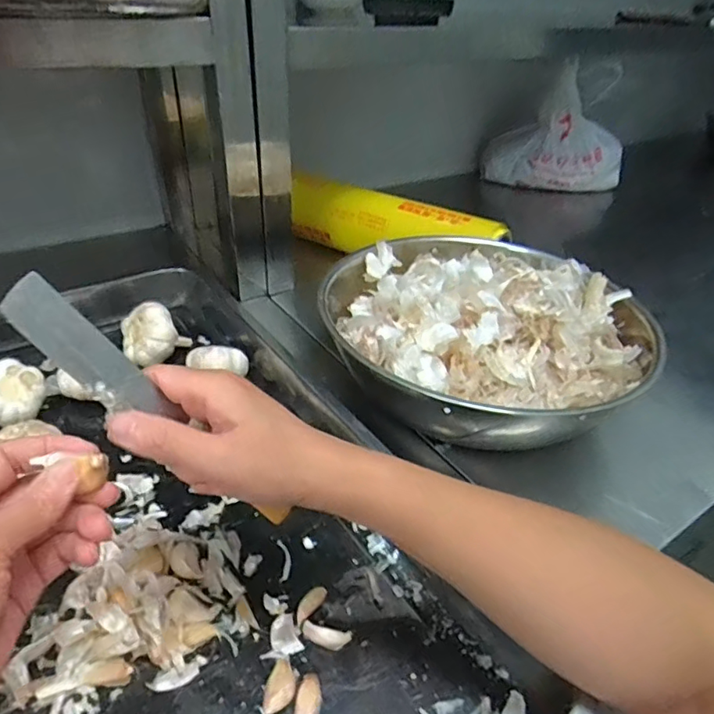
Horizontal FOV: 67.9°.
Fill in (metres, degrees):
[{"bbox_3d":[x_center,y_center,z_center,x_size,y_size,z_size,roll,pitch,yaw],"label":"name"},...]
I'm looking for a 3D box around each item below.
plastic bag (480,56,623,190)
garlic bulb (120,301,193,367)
[{"bbox_3d":[0.428,-0.478,1.120,0.274,0.221,0.126,17,37,20],"label":"plastic bag"},{"bbox_3d":[-0.205,-0.025,0.537,0.065,0.044,0.055,-9,36,-17],"label":"garlic bulb"}]

